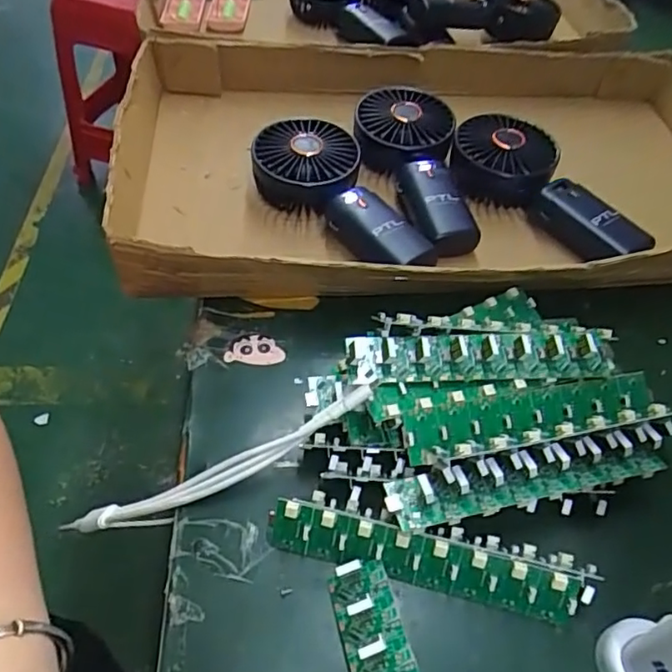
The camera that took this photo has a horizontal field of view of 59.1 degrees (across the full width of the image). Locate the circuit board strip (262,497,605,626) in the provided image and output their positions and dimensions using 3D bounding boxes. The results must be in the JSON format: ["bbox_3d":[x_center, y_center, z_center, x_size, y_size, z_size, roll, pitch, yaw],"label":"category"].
[{"bbox_3d":[0.046,0.116,0.306,0.164,0.032,0.009,12,18,8],"label":"circuit board strip"}]

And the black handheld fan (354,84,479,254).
[{"bbox_3d":[0.075,-0.144,0.508,0.087,0.047,0.187,-13,52,-12],"label":"black handheld fan"}]

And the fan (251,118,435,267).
[{"bbox_3d":[0.010,-0.113,0.483,0.184,0.049,0.090,32,56,23],"label":"fan"}]

